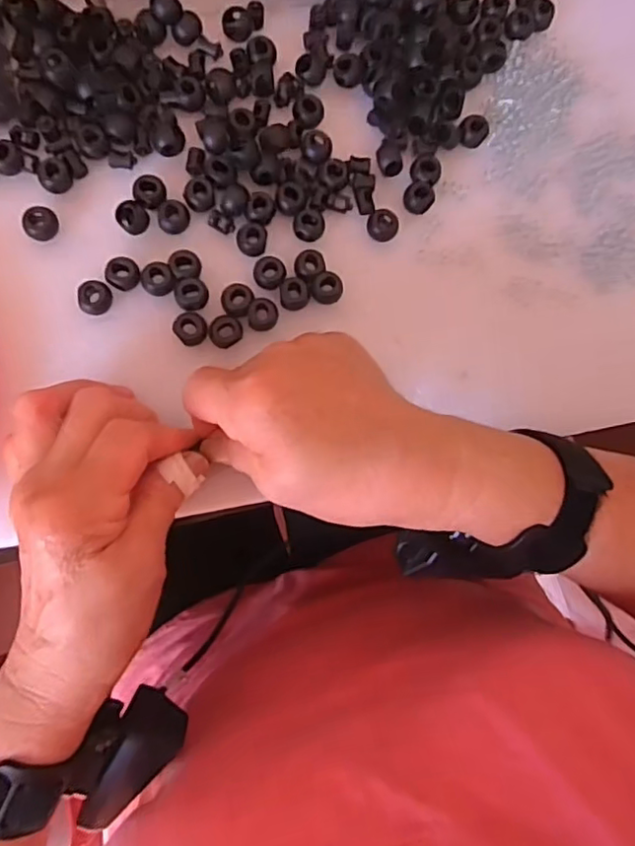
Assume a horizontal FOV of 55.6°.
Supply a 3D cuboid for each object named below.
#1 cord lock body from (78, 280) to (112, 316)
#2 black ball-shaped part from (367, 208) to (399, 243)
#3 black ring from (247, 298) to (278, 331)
[{"bbox_3d":[-0.117,-0.066,0.317,0.016,0.008,0.017,1,83,-7],"label":"cord lock body"},{"bbox_3d":[0.037,-0.112,0.340,0.017,0.008,0.017,1,83,-7],"label":"black ball-shaped part"},{"bbox_3d":[-0.029,-0.059,0.324,0.016,0.005,0.017,1,83,-7],"label":"black ring"}]

